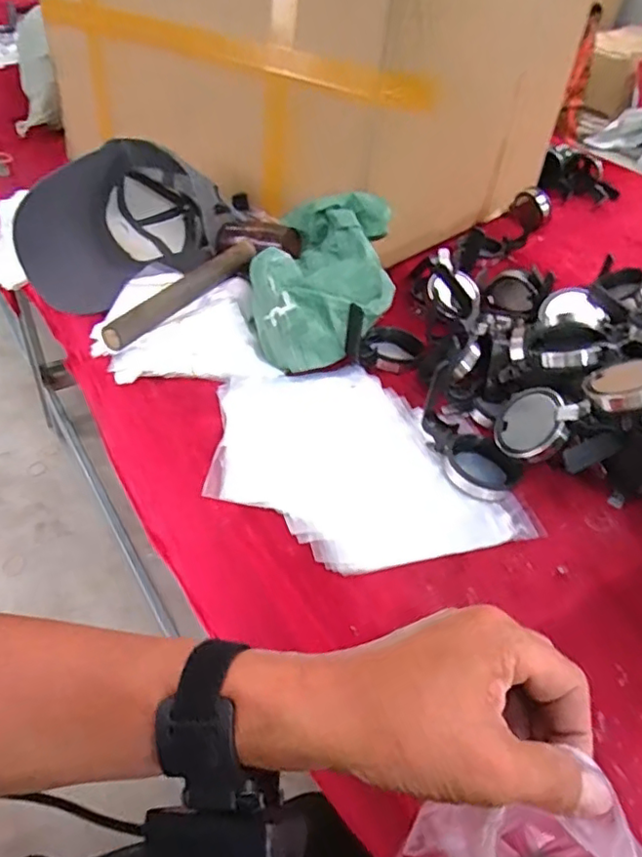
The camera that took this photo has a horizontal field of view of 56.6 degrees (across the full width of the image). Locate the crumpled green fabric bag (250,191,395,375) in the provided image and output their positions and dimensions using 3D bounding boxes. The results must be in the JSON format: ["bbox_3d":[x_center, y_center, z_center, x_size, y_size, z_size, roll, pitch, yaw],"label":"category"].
[{"bbox_3d":[-0.004,-0.172,0.659,0.154,0.113,0.243,15,59,8],"label":"crumpled green fabric bag"}]

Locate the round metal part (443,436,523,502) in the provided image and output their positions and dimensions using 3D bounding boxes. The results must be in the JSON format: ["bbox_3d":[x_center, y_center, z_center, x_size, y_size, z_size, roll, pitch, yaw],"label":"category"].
[{"bbox_3d":[0.151,0.037,0.560,0.066,0.018,0.056,31,46,24],"label":"round metal part"}]

